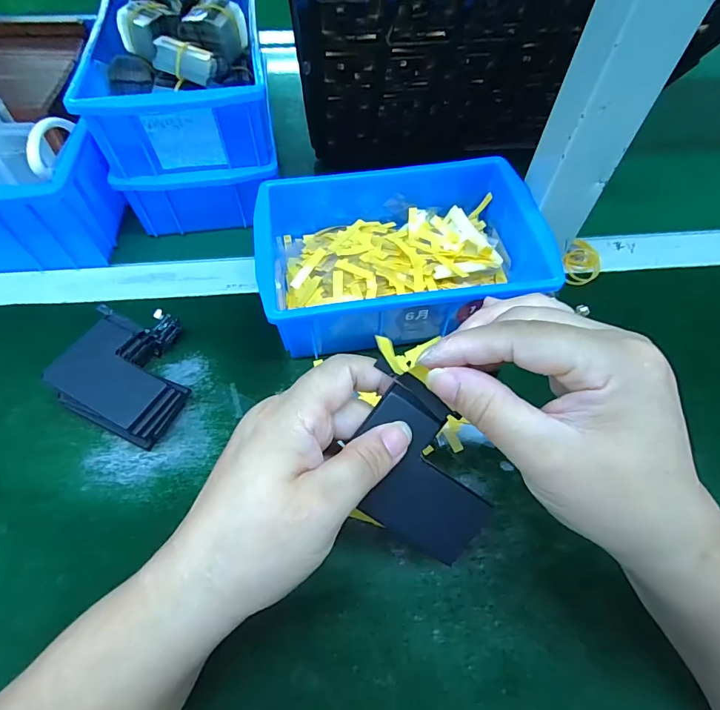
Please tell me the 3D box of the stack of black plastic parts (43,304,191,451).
[{"bbox_3d":[-0.154,0.010,0.290,0.084,0.038,0.091,15,58,9],"label":"stack of black plastic parts"}]

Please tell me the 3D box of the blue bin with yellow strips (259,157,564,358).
[{"bbox_3d":[0.027,-0.081,0.326,0.201,0.059,0.144,-7,57,-6],"label":"blue bin with yellow strips"}]

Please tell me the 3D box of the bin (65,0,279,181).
[{"bbox_3d":[-0.148,-0.234,0.354,0.132,0.081,0.186,-10,59,-7],"label":"bin"}]

